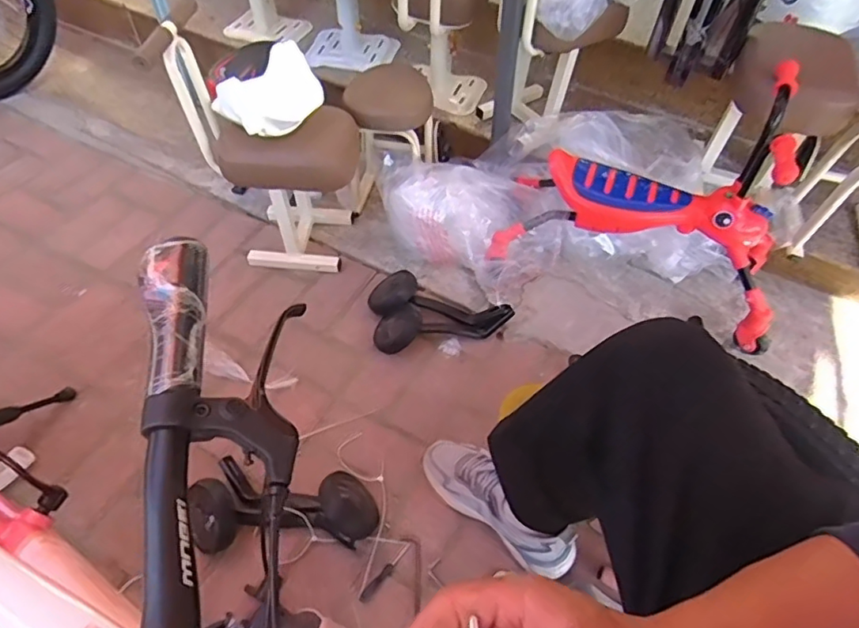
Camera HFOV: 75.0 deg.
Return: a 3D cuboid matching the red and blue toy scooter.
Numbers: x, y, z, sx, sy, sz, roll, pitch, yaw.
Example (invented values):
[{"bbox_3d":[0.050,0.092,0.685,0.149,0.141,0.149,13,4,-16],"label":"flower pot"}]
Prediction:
[{"bbox_3d":[0.418,-0.213,1.019,0.537,0.388,0.271,14,54,7],"label":"red and blue toy scooter"}]

